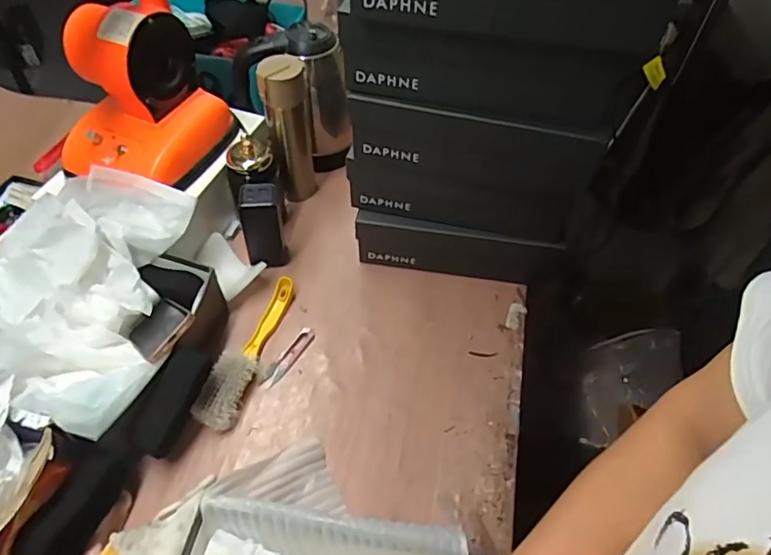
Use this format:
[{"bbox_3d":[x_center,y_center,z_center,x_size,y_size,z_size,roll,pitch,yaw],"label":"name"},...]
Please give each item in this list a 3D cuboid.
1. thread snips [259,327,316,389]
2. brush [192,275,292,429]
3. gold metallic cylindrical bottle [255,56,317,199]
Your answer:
[{"bbox_3d":[-0.135,0.111,0.753,0.023,0.006,0.105,29,57,20],"label":"thread snips"},{"bbox_3d":[-0.187,0.095,0.746,0.053,0.034,0.236,12,53,8],"label":"brush"},{"bbox_3d":[-0.150,-0.225,0.862,0.067,0.242,0.066,-9,53,-8],"label":"gold metallic cylindrical bottle"}]

